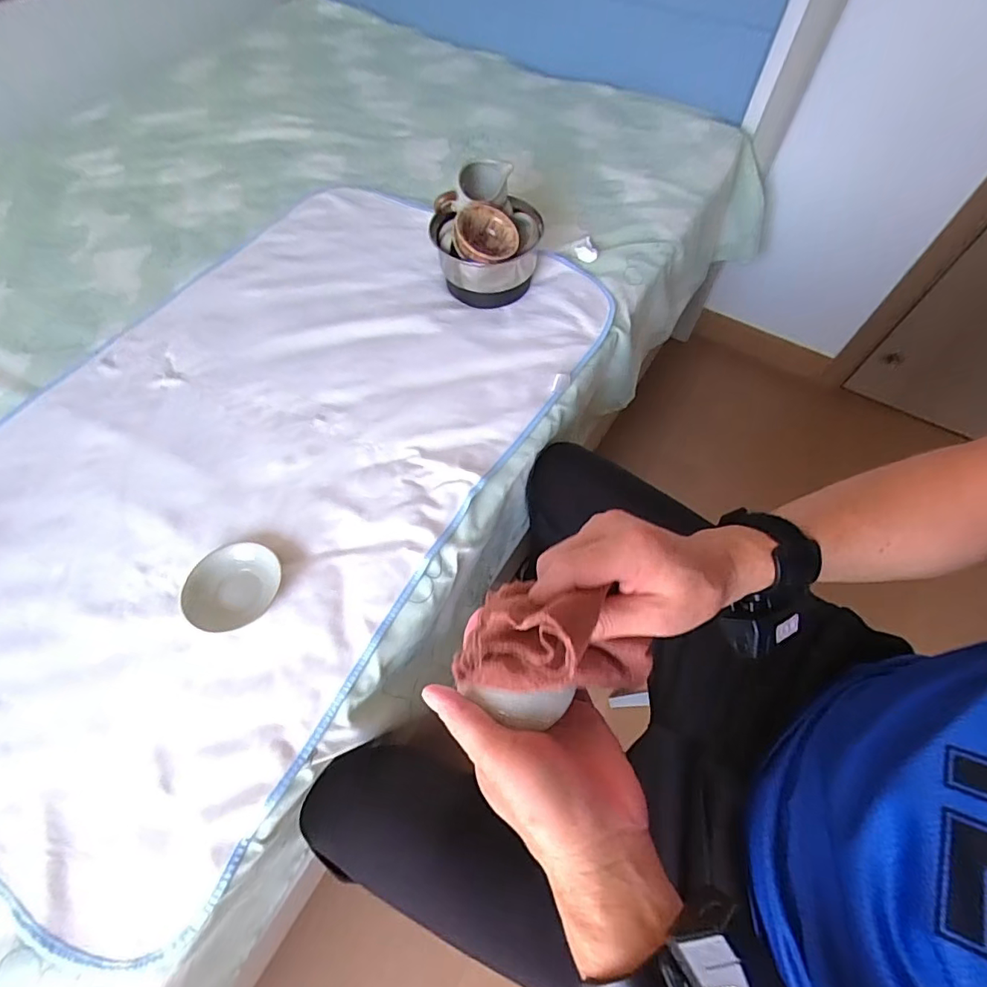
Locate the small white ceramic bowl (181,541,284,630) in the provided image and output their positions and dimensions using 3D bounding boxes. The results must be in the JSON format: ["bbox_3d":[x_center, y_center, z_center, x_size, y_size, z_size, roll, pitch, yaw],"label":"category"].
[{"bbox_3d":[-0.270,0.096,0.520,0.076,0.027,0.094,21,63,10],"label":"small white ceramic bowl"}]

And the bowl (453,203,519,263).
[{"bbox_3d":[-0.009,-0.350,0.684,0.082,0.060,0.085,0,61,-1],"label":"bowl"}]

